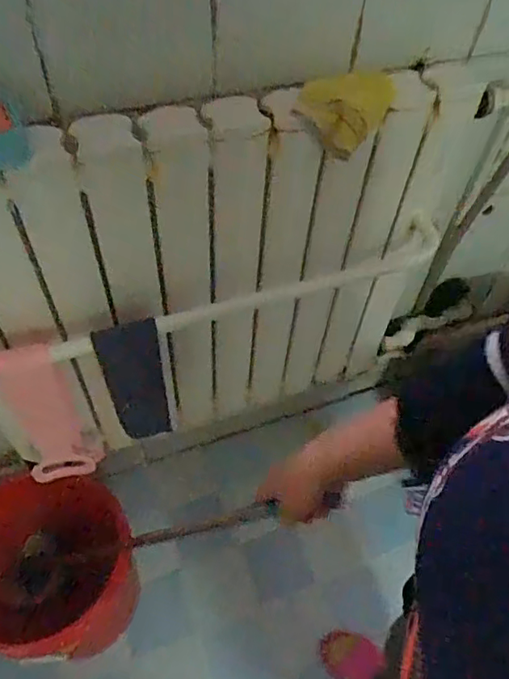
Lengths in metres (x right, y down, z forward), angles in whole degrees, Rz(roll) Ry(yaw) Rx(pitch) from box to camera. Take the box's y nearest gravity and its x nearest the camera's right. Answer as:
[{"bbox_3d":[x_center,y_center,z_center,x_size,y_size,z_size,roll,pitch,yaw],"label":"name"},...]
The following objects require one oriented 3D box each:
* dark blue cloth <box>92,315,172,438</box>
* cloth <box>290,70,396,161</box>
[{"bbox_3d":[-0.175,0.063,0.817,0.089,0.197,0.015,-18,30,-16],"label":"dark blue cloth"},{"bbox_3d":[0.121,-0.298,0.723,0.154,0.103,0.046,-26,59,-21],"label":"cloth"}]

